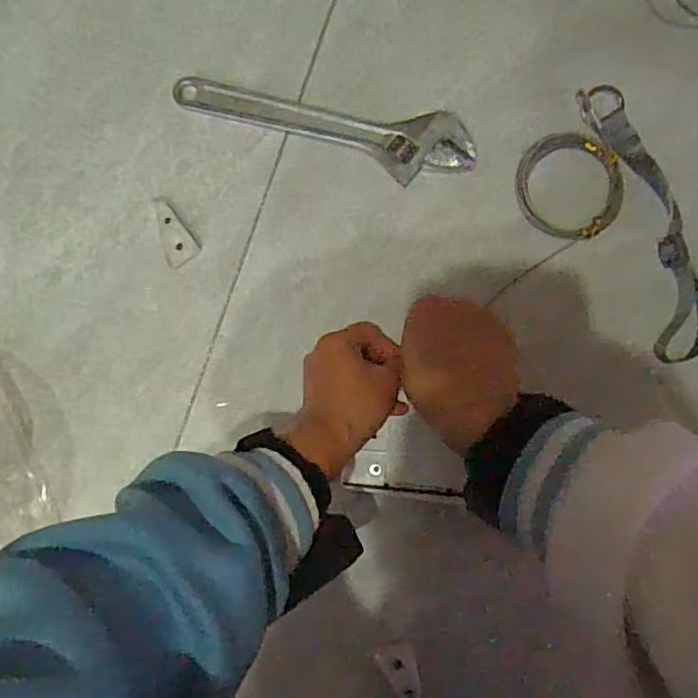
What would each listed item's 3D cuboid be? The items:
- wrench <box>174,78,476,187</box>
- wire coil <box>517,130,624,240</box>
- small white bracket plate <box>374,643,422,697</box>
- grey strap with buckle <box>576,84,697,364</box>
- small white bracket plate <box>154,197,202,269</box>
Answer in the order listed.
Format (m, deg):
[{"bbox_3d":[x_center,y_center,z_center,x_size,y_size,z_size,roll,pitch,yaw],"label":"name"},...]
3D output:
[{"bbox_3d":[-0.024,-0.176,0.493,0.246,0.012,0.056,11,87,5],"label":"wrench"},{"bbox_3d":[0.172,-0.127,0.476,0.080,0.004,0.086,0,86,4],"label":"wire coil"},{"bbox_3d":[0.043,0.255,0.463,0.028,0.004,0.057,-19,70,3],"label":"small white bracket plate"},{"bbox_3d":[0.230,-0.101,0.466,0.044,0.018,0.221,-16,85,3],"label":"grey strap with buckle"},{"bbox_3d":[-0.146,-0.095,0.496,0.029,0.006,0.057,-38,84,1],"label":"small white bracket plate"}]

